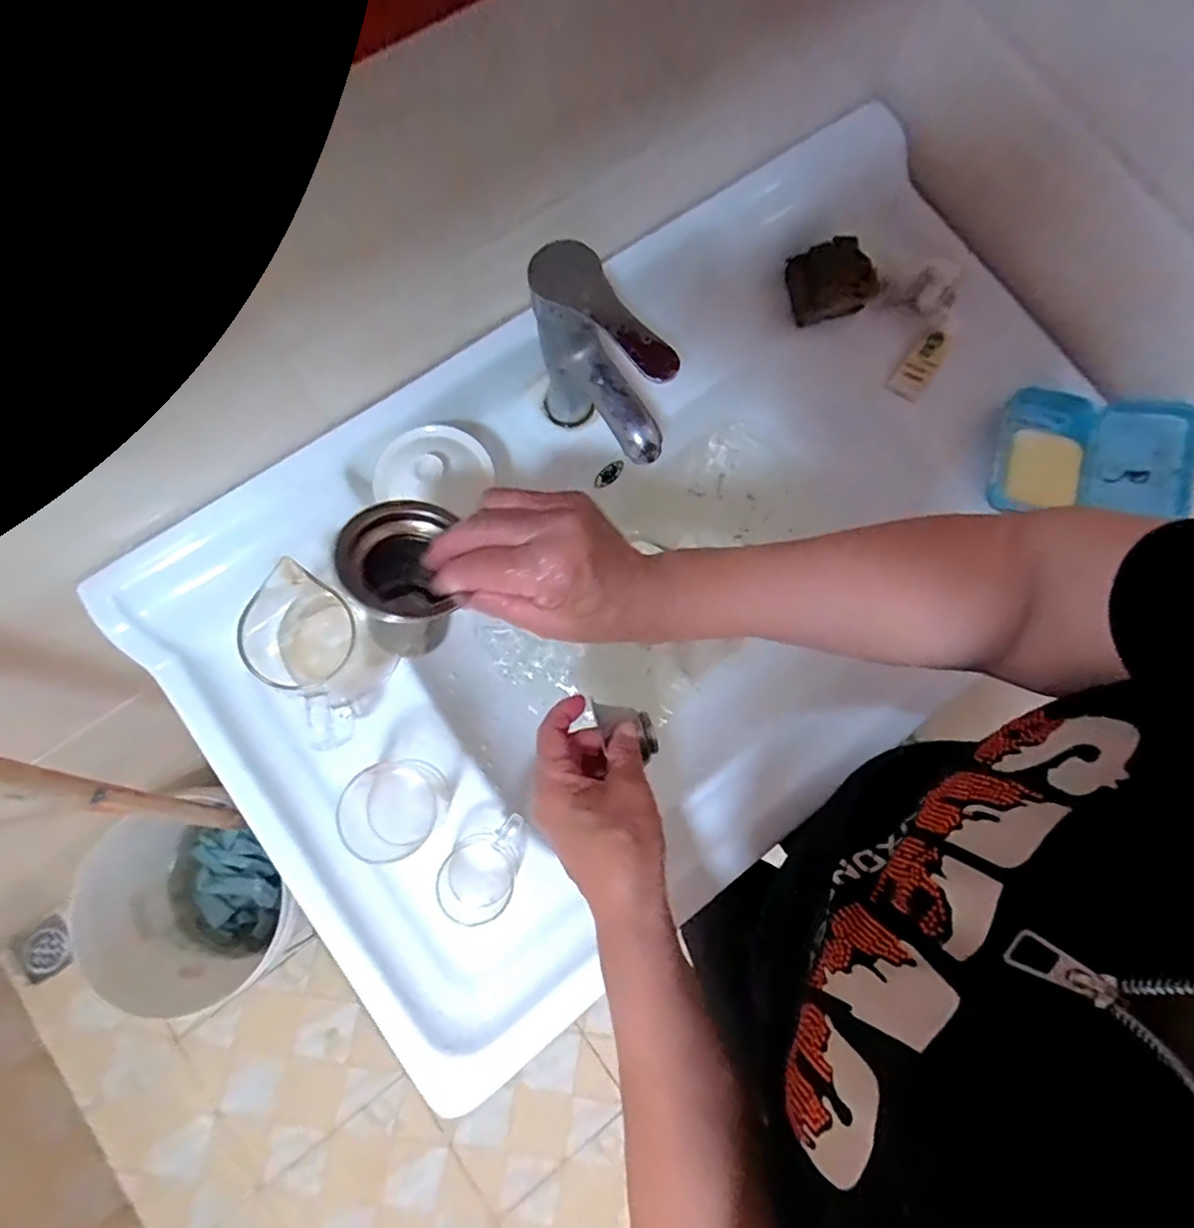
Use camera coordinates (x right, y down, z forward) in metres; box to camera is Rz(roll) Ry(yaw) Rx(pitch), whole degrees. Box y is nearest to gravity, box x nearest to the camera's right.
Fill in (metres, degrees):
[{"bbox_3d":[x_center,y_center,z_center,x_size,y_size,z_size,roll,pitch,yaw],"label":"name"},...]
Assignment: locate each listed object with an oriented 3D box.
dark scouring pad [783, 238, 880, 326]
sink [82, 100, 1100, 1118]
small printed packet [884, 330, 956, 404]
[{"bbox_3d":[0.214,-0.305,0.529,0.071,0.064,0.013,-15,34,25],"label":"dark scouring pad"},{"bbox_3d":[0.065,-0.051,0.534,0.799,0.163,0.475,-41,84,-9],"label":"sink"},{"bbox_3d":[0.303,-0.234,0.542,0.033,0.004,0.067,32,100,-4],"label":"small printed packet"}]

